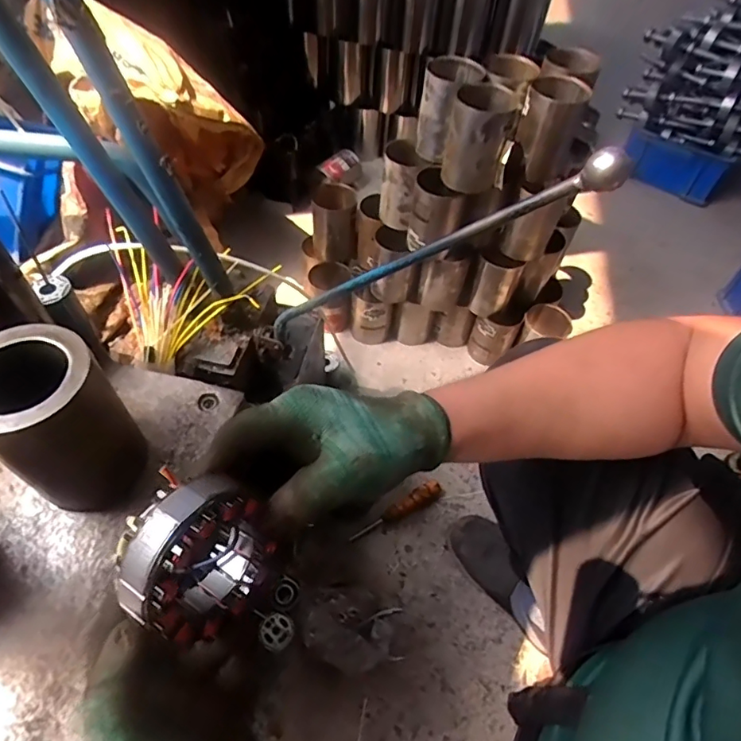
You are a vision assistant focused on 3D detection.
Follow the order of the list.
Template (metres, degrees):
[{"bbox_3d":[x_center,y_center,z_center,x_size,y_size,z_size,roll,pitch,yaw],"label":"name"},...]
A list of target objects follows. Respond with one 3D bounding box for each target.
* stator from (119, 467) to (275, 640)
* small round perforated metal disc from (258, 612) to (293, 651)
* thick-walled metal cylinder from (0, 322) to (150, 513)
[{"bbox_3d":[-0.095,0.105,0.280,0.052,0.085,0.072,25,56,14],"label":"stator"},{"bbox_3d":[-0.143,0.396,0.764,0.047,0.012,0.048,2,53,-3],"label":"small round perforated metal disc"},{"bbox_3d":[-0.234,0.043,0.383,0.089,0.128,0.086,2,53,-3],"label":"thick-walled metal cylinder"}]

